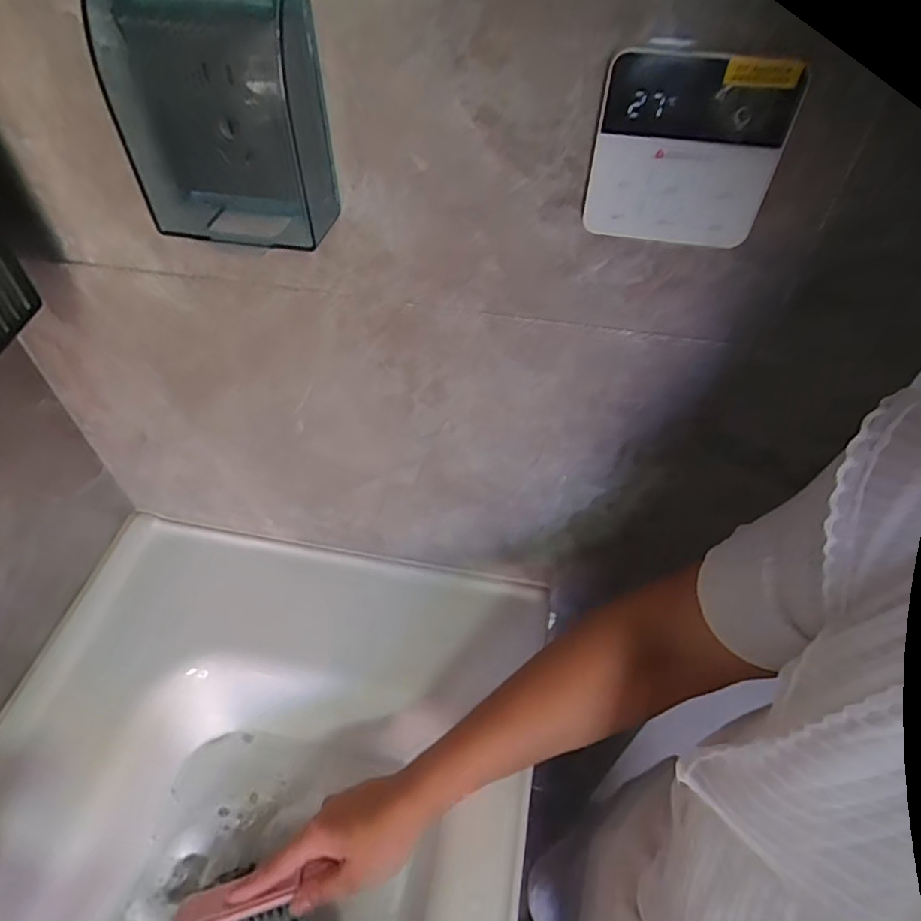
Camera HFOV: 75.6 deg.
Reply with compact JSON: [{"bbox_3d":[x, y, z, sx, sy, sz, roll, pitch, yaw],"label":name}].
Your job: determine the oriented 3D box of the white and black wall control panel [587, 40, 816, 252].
[{"bbox_3d":[0.107,-0.145,0.284,0.083,0.083,0.010,11,49,8],"label":"white and black wall control panel"}]

